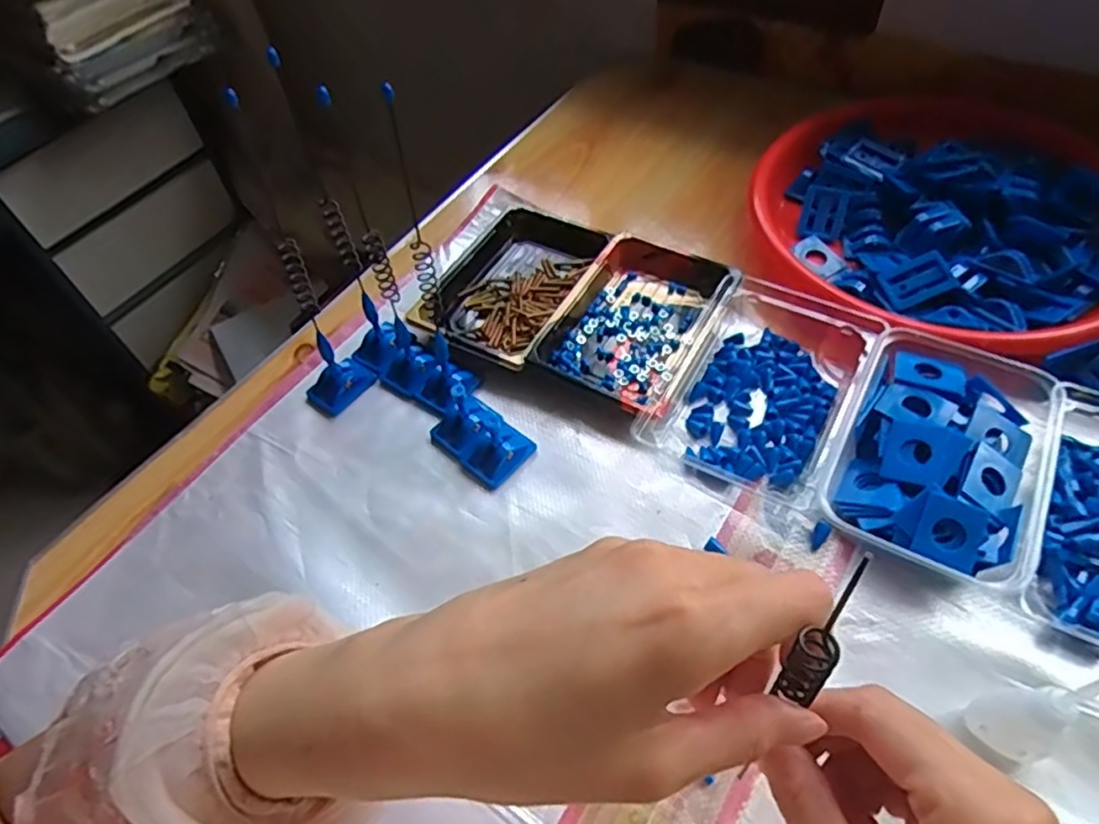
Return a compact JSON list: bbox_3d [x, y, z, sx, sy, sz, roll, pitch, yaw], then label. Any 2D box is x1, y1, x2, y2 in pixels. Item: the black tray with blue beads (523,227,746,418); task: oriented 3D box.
[{"bbox_3d":[0.067,-0.070,0.507,0.109,0.029,0.159,24,59,21],"label":"black tray with blue beads"}]

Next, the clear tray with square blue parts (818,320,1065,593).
[{"bbox_3d":[0.241,0.025,0.415,0.108,0.031,0.166,23,59,20],"label":"clear tray with square blue parts"}]

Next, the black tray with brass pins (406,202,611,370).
[{"bbox_3d":[-0.030,-0.105,0.546,0.106,0.023,0.165,22,58,20],"label":"black tray with brass pins"}]

